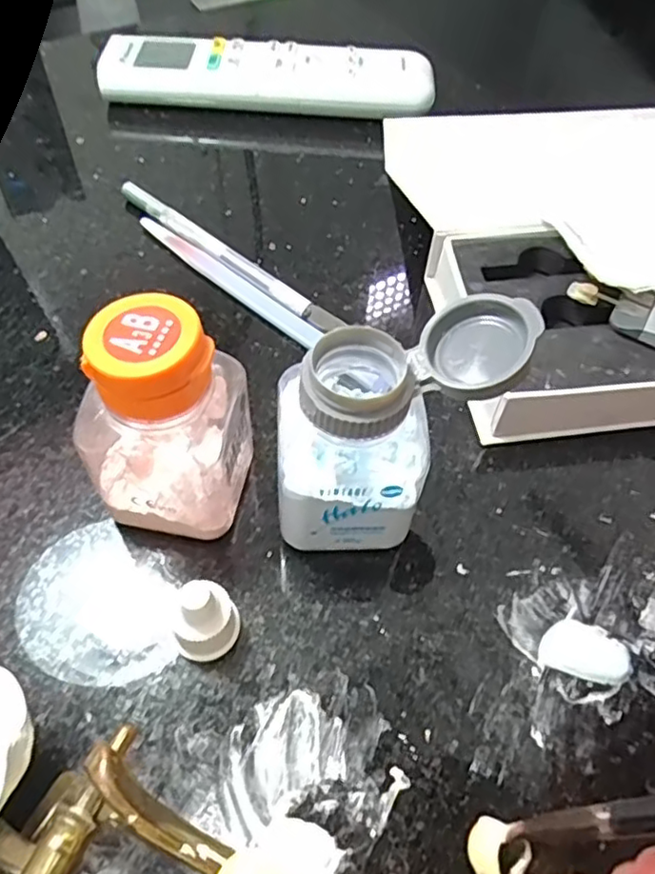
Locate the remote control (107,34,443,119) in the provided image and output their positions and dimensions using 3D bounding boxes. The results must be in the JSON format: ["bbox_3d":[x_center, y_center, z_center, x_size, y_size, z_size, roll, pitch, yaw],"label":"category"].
[{"bbox_3d":[-0.032,-0.194,0.345,0.174,0.026,0.043,8,55,2],"label":"remote control"}]

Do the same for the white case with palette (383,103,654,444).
[{"bbox_3d":[0.149,-0.083,0.271,0.217,0.040,0.174,-6,56,-8],"label":"white case with palette"}]

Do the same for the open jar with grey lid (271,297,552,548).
[{"bbox_3d":[0.018,0.001,0.183,0.067,0.076,0.034,-15,58,-13],"label":"open jar with grey lid"}]

